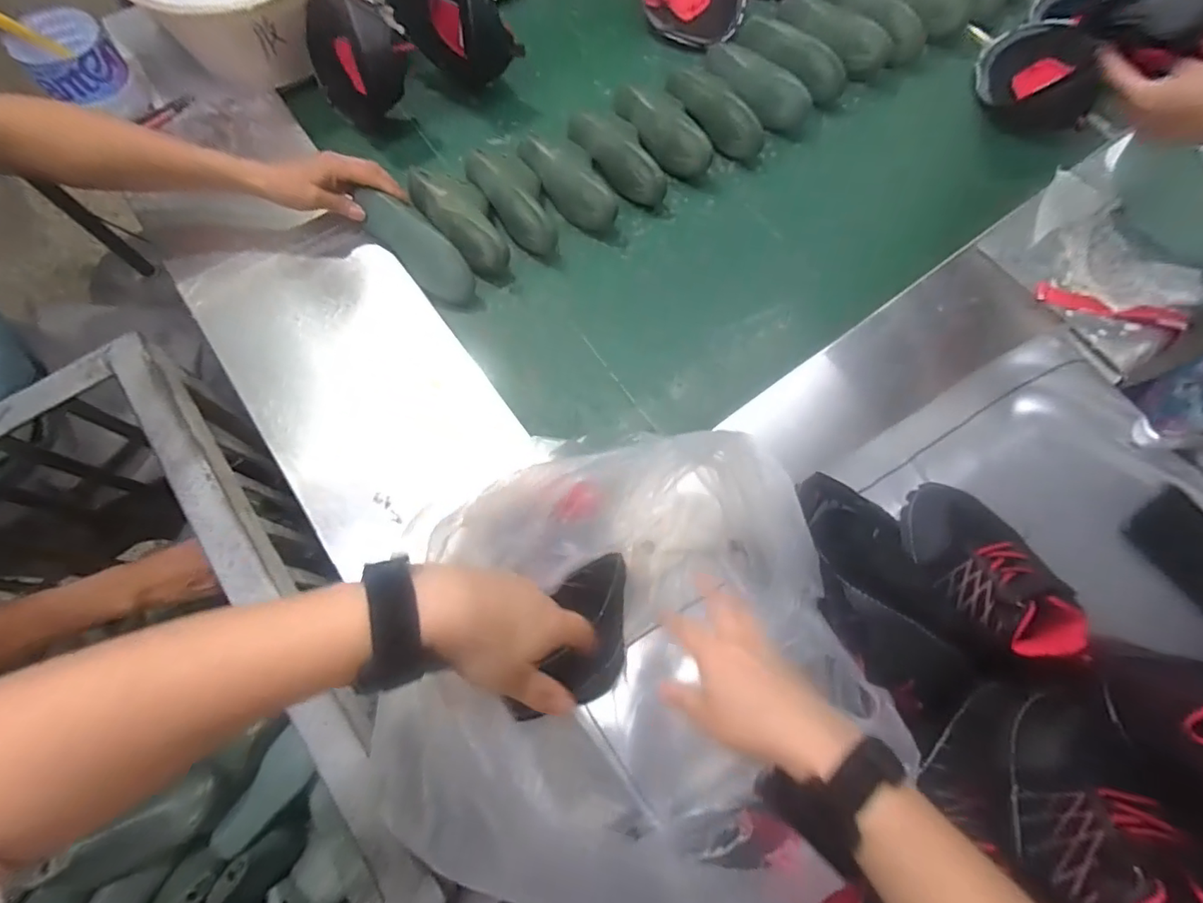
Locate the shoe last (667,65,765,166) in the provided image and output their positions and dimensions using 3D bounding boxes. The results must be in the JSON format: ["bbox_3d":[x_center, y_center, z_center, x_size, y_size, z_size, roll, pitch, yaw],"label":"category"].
[{"bbox_3d":[0.147,-0.491,0.785,0.063,0.059,0.197,-31,74,-9],"label":"shoe last"}]

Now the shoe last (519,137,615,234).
[{"bbox_3d":[-0.043,-0.362,0.734,0.057,0.059,0.161,-35,75,-11],"label":"shoe last"}]

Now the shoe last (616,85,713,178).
[{"bbox_3d":[0.082,-0.448,0.768,0.052,0.070,0.174,-32,74,-10],"label":"shoe last"}]

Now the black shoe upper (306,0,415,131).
[{"bbox_3d":[-0.329,-0.524,0.727,0.145,0.149,0.077,39,76,12],"label":"black shoe upper"}]

